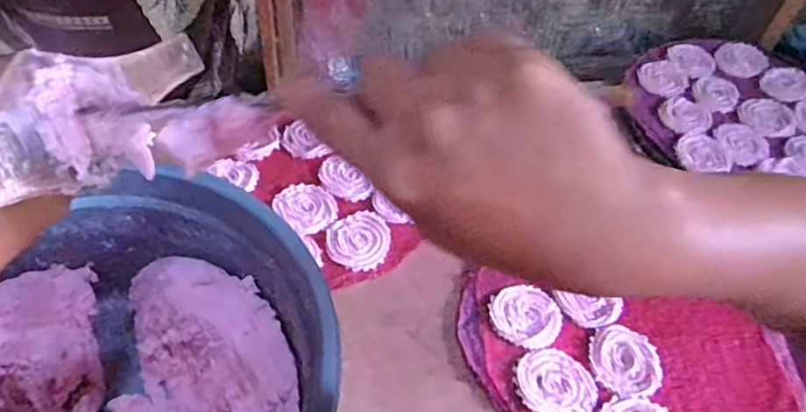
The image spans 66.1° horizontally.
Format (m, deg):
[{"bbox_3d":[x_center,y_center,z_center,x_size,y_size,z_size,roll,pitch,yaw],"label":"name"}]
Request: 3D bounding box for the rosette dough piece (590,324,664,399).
[{"bbox_3d":[0.238,0.166,0.662,0.073,0.006,0.077,16,50,9],"label":"rosette dough piece"}]

